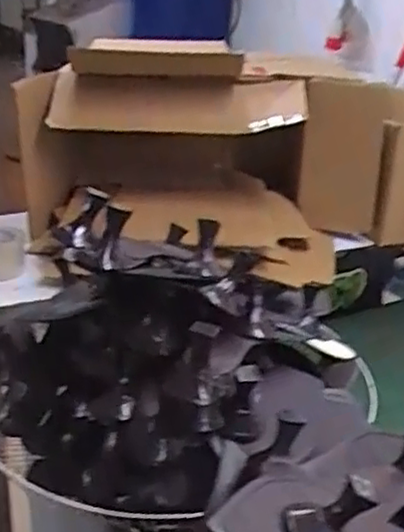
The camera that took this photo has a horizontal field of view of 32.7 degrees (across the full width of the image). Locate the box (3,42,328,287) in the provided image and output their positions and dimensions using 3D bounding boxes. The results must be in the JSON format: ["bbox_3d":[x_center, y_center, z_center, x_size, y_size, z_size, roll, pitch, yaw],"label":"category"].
[{"bbox_3d":[-0.037,-0.226,1.260,0.503,0.316,0.424,2,23,-4],"label":"box"}]

